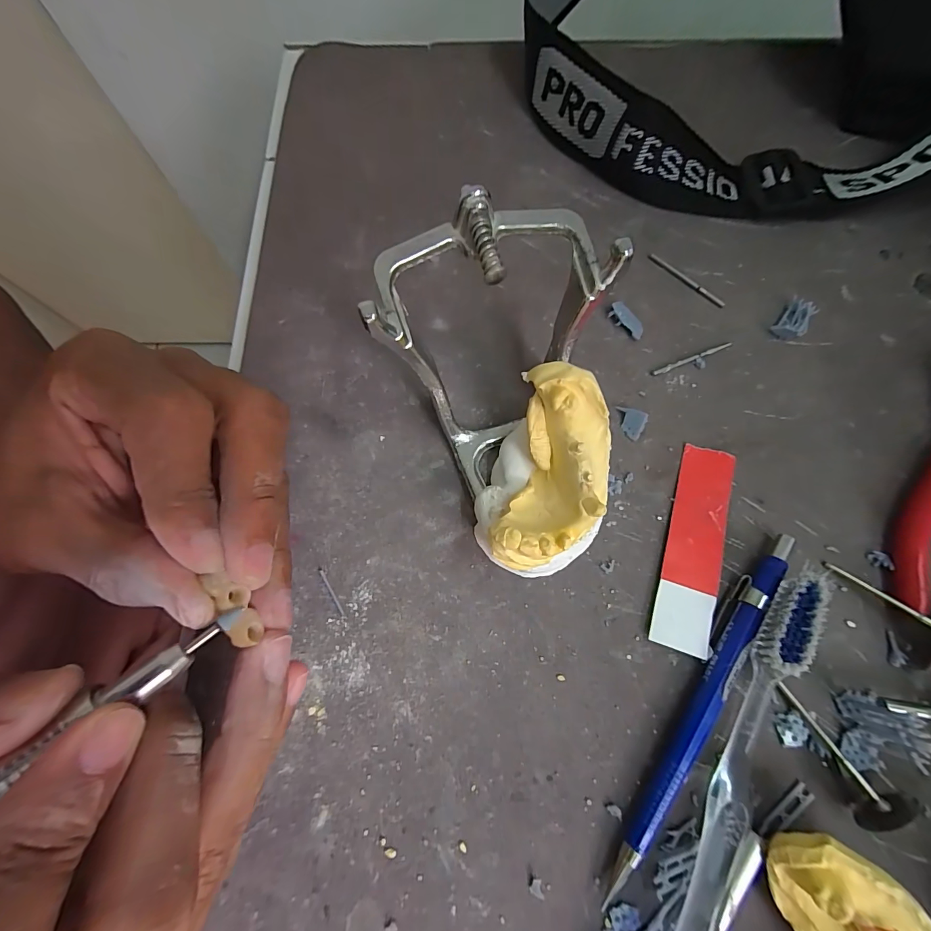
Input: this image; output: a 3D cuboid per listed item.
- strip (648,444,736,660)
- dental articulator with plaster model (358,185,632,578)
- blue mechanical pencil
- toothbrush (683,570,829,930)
[{"bbox_3d":[0.093,0.031,0.160,0.022,0.004,0.083,19,73,6],"label":"strip"},{"bbox_3d":[0.023,-0.026,0.145,0.080,0.067,0.111,-30,74,-9],"label":"dental articulator with plaster model"},{"bbox_3d":[0.084,0.081,0.141,0.010,0.010,0.132,35,76,11],"label":"blue mechanical pencil"},{"bbox_3d":[0.079,0.120,0.123,0.018,0.020,0.183,28,75,9],"label":"toothbrush"}]

